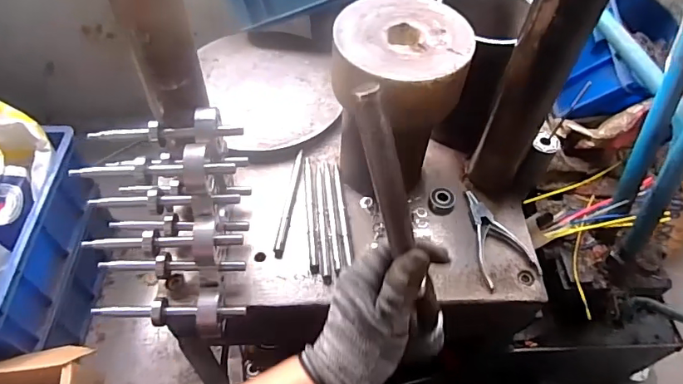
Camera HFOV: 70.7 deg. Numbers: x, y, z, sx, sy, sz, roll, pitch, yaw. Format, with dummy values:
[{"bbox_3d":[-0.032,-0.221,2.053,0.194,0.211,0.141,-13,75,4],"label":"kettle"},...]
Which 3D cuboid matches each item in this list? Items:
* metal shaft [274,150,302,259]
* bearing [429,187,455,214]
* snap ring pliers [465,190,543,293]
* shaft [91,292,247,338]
[{"bbox_3d":[-0.067,0.013,0.630,0.011,0.016,0.156,8,54,3],"label":"metal shaft"},{"bbox_3d":[0.135,0.012,0.645,0.034,0.015,0.035,12,54,6],"label":"bearing"},{"bbox_3d":[0.183,0.055,0.602,0.070,0.013,0.129,-18,57,-16],"label":"snap ring pliers"},{"bbox_3d":[-0.183,0.129,0.511,0.153,0.037,0.041,1,54,-2],"label":"shaft"}]

